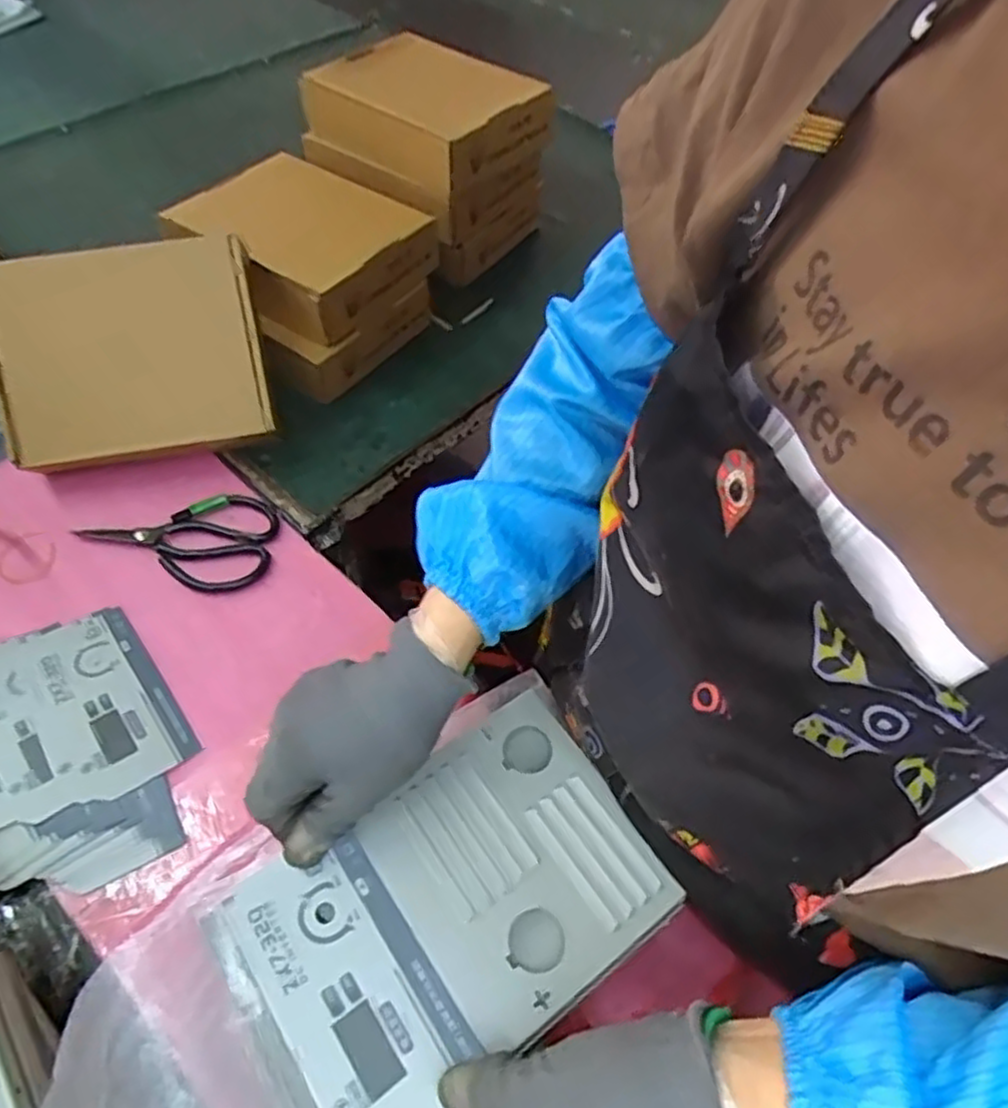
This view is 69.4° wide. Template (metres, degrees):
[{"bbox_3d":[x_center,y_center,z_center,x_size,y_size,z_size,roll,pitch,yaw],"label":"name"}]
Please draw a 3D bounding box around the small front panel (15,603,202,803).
[{"bbox_3d":[-0.289,0.103,0.529,0.074,0.006,0.151,-28,60,-30],"label":"small front panel"}]

